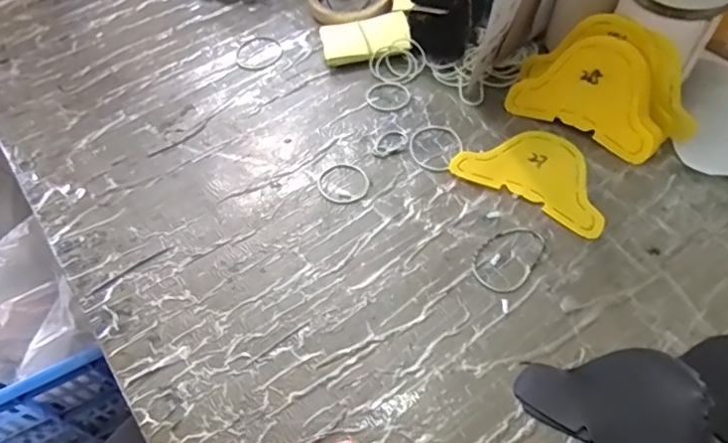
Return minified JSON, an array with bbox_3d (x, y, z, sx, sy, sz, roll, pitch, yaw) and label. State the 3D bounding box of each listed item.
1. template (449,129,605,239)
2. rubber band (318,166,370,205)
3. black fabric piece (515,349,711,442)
[{"bbox_3d":[0.160,-0.047,0.508,0.135,0.005,0.088,29,62,17],"label":"template"},{"bbox_3d":[-0.018,-0.034,0.512,0.046,0.005,0.043,-2,55,3],"label":"rubber band"},{"bbox_3d":[0.189,0.132,0.380,0.143,0.010,0.092,38,65,26],"label":"black fabric piece"}]

